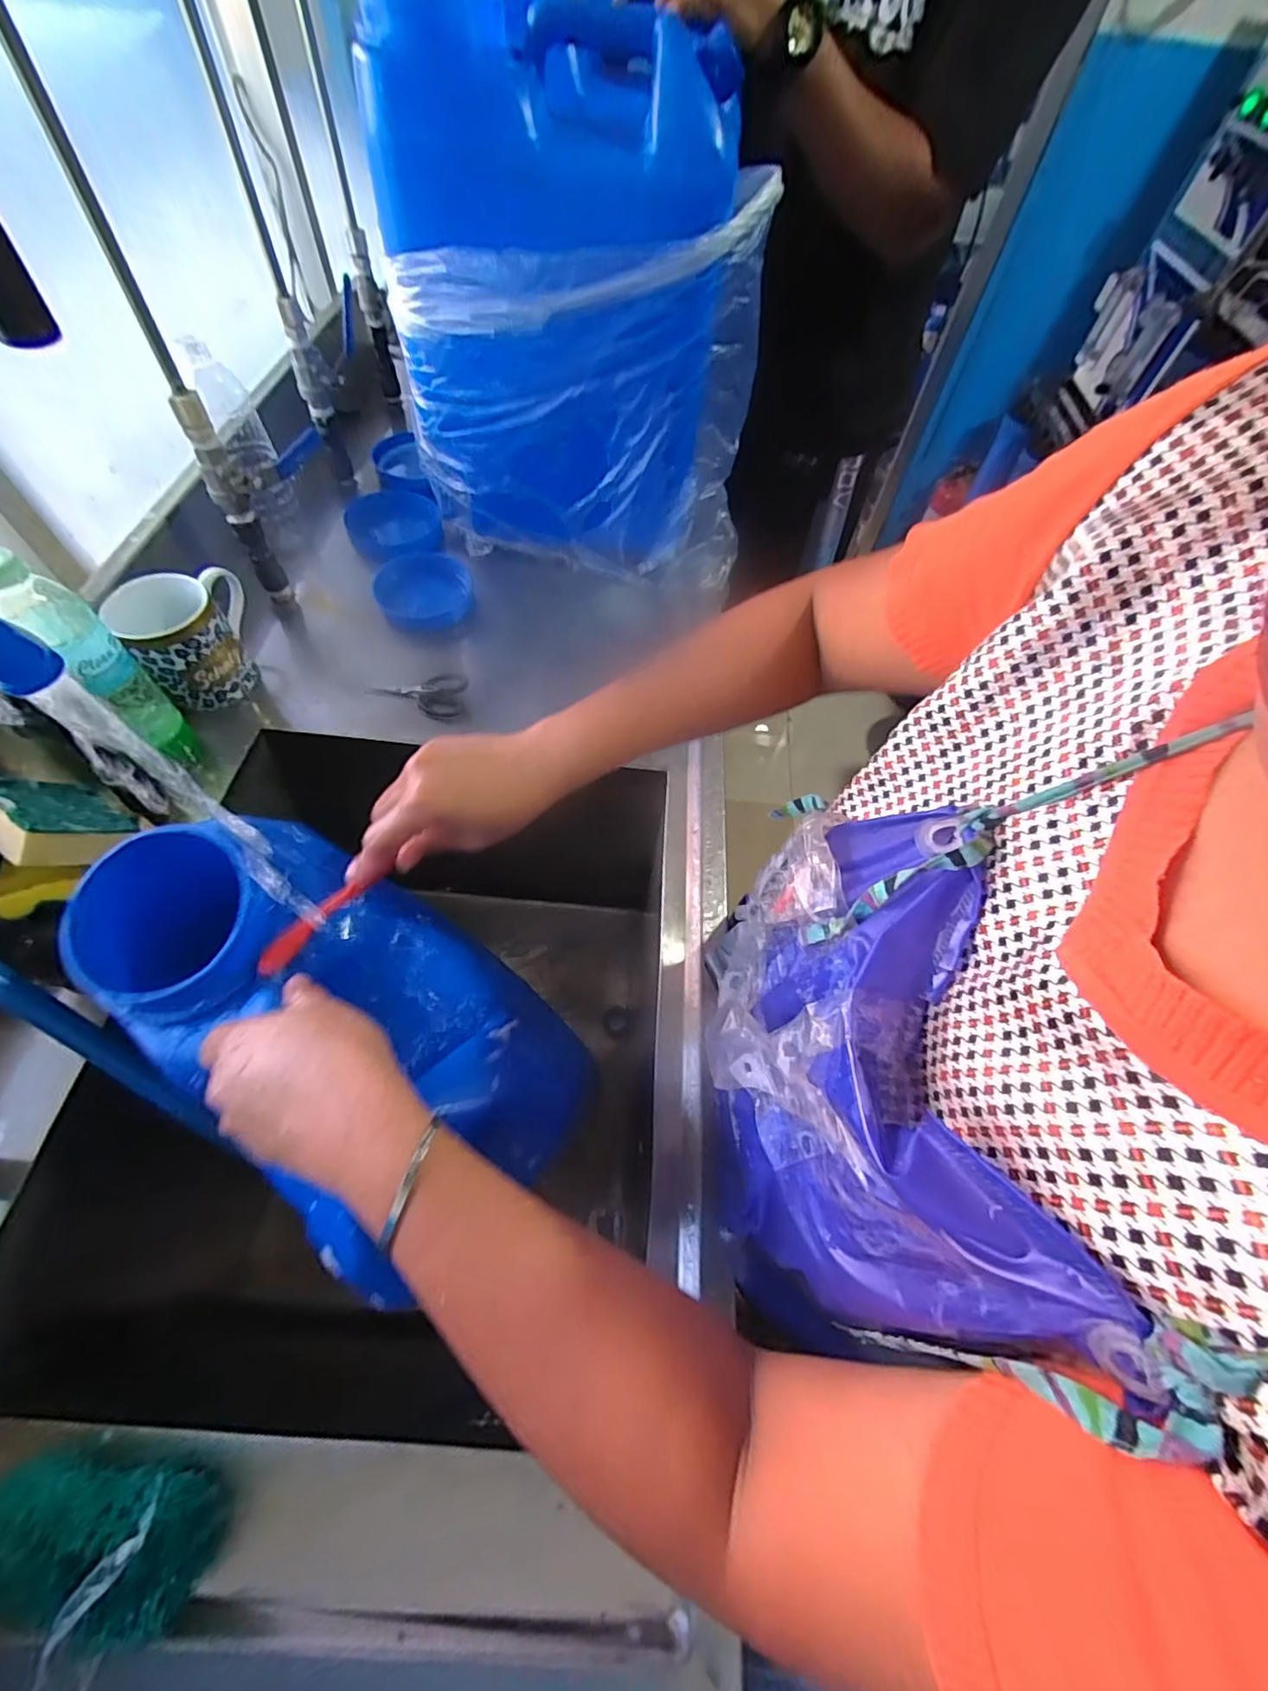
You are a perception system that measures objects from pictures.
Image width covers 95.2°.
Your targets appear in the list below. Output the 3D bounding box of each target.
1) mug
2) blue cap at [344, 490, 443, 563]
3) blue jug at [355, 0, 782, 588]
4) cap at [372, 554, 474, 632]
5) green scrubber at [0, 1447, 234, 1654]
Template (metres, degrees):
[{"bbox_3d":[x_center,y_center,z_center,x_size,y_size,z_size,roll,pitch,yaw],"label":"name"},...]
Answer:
[{"bbox_3d":[-0.434,-0.210,0.580,0.114,0.104,0.089,-34,67,-20],"label":"mug"},{"bbox_3d":[-0.316,-0.425,0.766,0.114,0.029,0.120,-10,61,-9],"label":"blue cap"},{"bbox_3d":[-0.050,-0.547,0.639,0.377,0.410,0.218,10,60,2],"label":"blue jug"},{"bbox_3d":[-0.255,-0.315,0.711,0.118,0.022,0.126,2,60,-3],"label":"cap"},{"bbox_3d":[-0.284,0.360,0.299,0.126,0.042,0.055,8,60,1],"label":"green scrubber"}]

